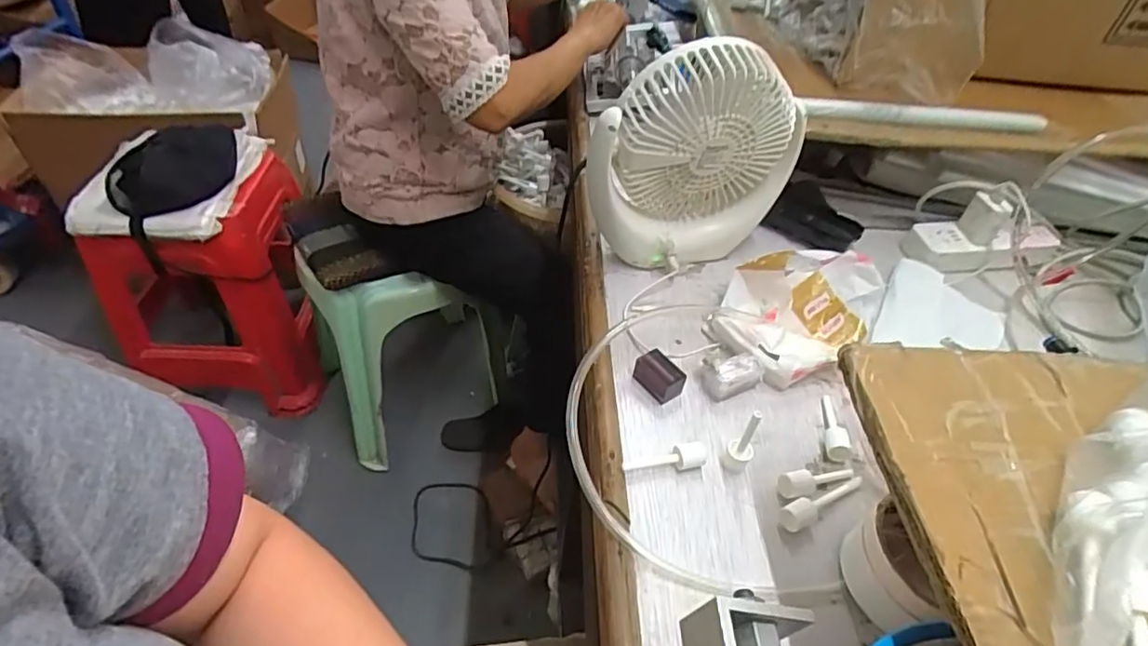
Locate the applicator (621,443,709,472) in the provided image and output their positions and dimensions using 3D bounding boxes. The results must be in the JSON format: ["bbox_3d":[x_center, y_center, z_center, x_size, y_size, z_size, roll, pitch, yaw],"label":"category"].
[{"bbox_3d":[0.067,0.102,0.460,0.065,0.012,0.018,-3,46,-8],"label":"applicator"}]

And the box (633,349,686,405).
[{"bbox_3d":[0.072,0.045,0.516,0.026,0.023,0.043,-27,53,-28],"label":"box"}]

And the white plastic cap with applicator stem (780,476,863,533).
[{"bbox_3d":[0.183,0.130,0.449,0.079,0.015,0.017,-19,50,-22],"label":"white plastic cap with applicator stem"}]

